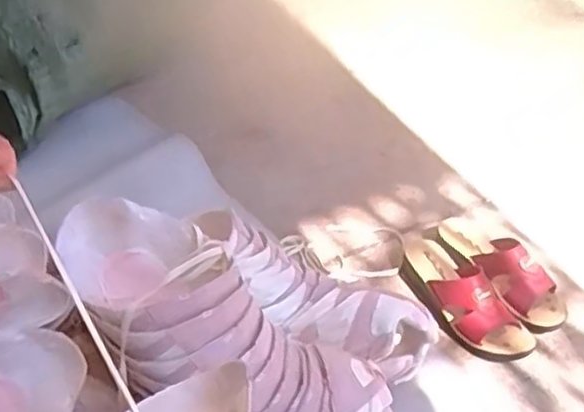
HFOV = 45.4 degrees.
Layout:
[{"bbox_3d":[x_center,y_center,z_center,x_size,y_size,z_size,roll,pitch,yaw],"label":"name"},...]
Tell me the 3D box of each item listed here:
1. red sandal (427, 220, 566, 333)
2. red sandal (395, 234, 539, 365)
[{"bbox_3d":[0.308,0.084,1.040,0.085,0.079,0.234,-24,50,-24],"label":"red sandal"},{"bbox_3d":[0.242,0.118,0.998,0.096,0.080,0.232,-20,48,-20],"label":"red sandal"}]

